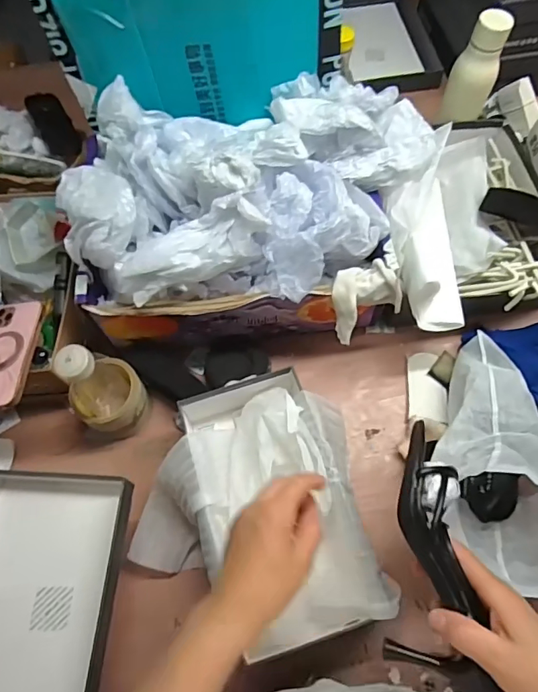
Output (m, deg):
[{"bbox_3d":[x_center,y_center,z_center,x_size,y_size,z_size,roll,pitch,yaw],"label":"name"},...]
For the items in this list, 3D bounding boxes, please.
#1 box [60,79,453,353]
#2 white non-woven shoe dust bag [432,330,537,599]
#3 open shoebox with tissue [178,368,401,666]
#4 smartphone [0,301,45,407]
[{"bbox_3d":[-0.002,-0.170,0.651,0.491,0.202,0.295,0,66,2],"label":"box"},{"bbox_3d":[0.258,0.105,0.540,0.118,0.141,0.300,5,66,4],"label":"white non-woven shoe dust bag"},{"bbox_3d":[0.016,0.183,0.579,0.192,0.098,0.303,-16,66,-5],"label":"open shoebox with tissue"},{"bbox_3d":[-0.328,0.006,0.599,0.076,0.017,0.146,-6,61,8],"label":"smartphone"}]

